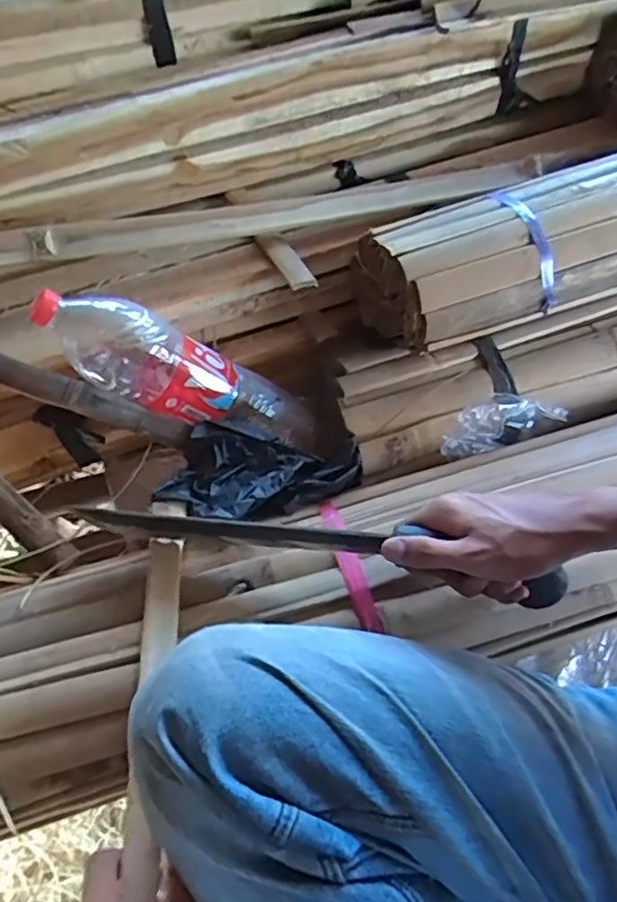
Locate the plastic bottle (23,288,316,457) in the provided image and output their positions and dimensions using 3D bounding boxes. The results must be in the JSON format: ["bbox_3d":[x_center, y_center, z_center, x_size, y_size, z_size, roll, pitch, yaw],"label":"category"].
[{"bbox_3d":[-0.126,-0.072,0.598,0.292,0.087,0.076,23,53,-27],"label":"plastic bottle"}]

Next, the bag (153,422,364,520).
[{"bbox_3d":[-0.045,0.028,0.575,0.188,0.043,0.112,0,57,0],"label":"bag"}]

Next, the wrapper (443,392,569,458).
[{"bbox_3d":[0.201,-0.033,0.606,0.137,0.054,0.038,-19,59,-11],"label":"wrapper"}]

